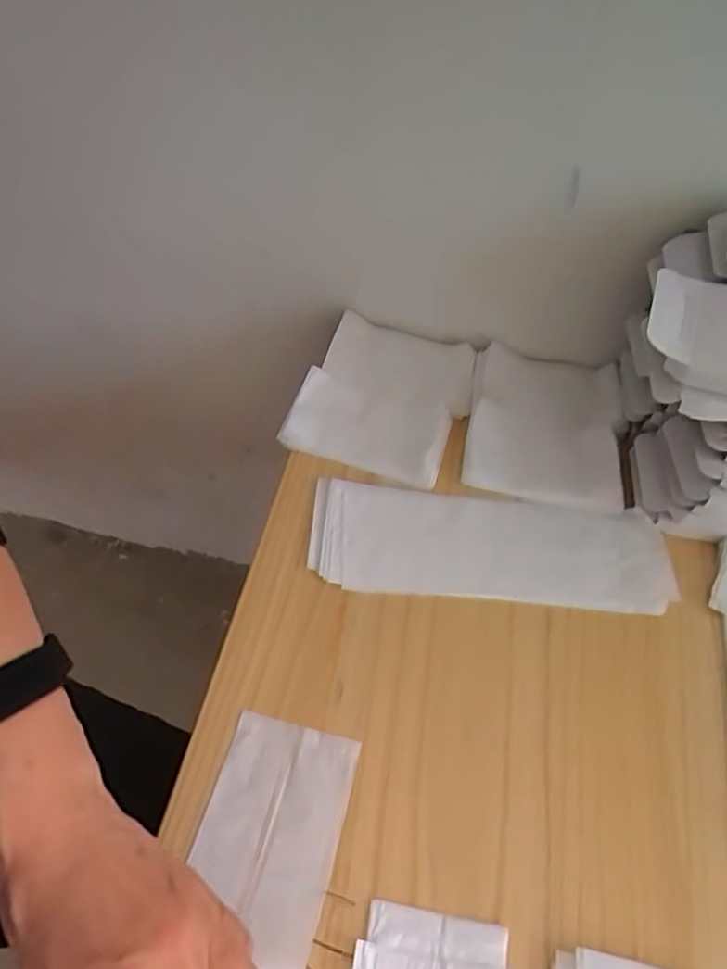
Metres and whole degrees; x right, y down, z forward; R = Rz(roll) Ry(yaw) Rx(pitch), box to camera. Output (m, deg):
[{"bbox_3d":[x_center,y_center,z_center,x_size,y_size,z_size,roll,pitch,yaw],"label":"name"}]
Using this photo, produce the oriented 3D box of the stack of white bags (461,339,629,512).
[{"bbox_3d":[0.154,-0.057,0.580,0.125,0.027,0.149,9,53,5],"label":"stack of white bags"}]

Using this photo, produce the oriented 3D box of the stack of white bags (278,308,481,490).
[{"bbox_3d":[0.020,-0.081,0.585,0.129,0.021,0.153,17,54,10],"label":"stack of white bags"}]

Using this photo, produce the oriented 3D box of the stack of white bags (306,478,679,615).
[{"bbox_3d":[0.092,0.044,0.512,0.261,0.009,0.089,6,53,2],"label":"stack of white bags"}]

